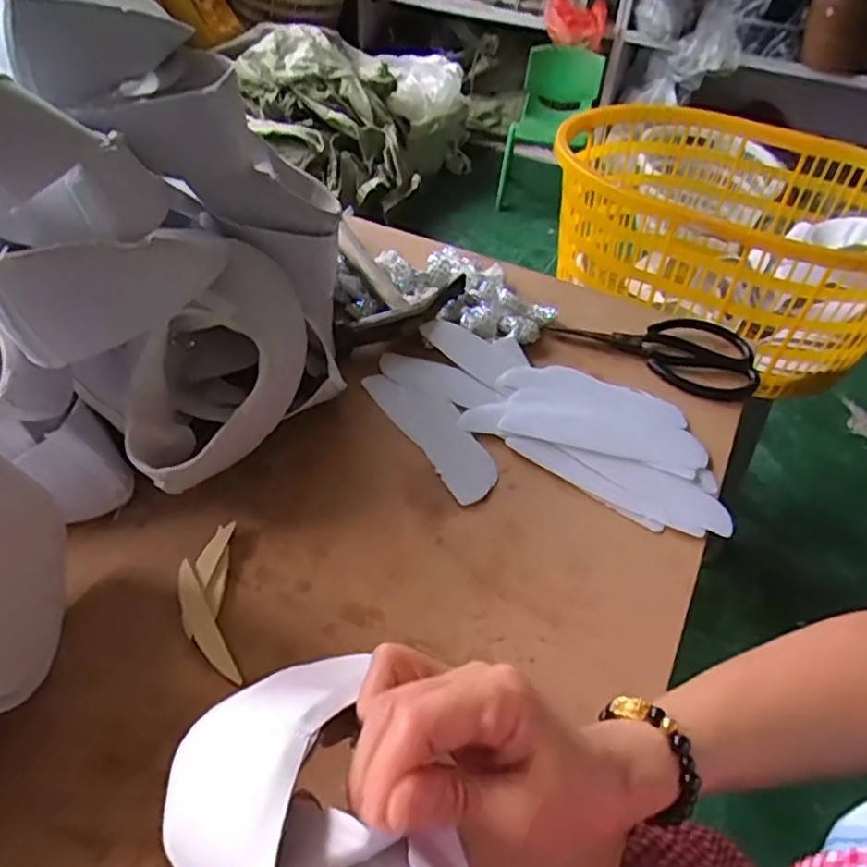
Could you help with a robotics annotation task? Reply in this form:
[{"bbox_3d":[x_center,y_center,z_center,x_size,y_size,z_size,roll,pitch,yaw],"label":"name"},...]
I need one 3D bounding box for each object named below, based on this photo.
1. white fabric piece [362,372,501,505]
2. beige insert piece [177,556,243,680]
[{"bbox_3d":[0.001,-0.007,0.509,0.048,0.004,0.146,-21,49,-25],"label":"white fabric piece"},{"bbox_3d":[-0.128,0.105,0.369,0.015,0.012,0.077,-21,49,-26],"label":"beige insert piece"}]

